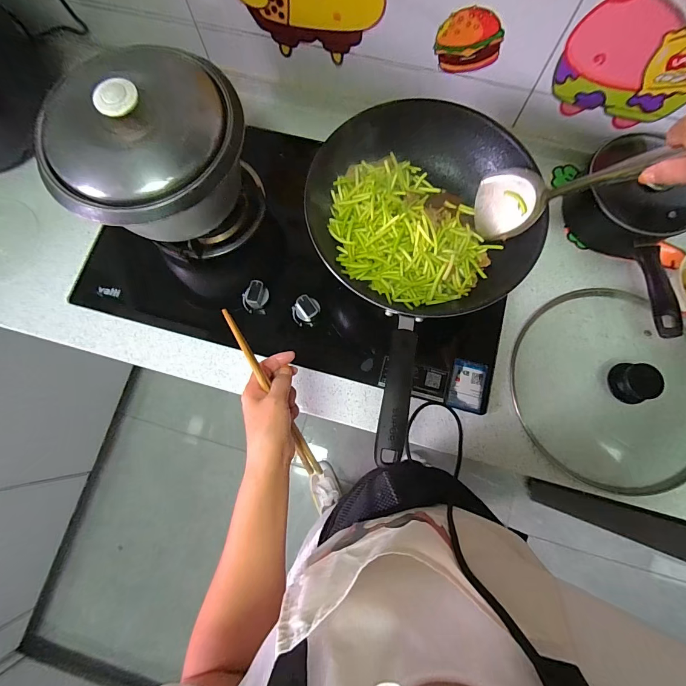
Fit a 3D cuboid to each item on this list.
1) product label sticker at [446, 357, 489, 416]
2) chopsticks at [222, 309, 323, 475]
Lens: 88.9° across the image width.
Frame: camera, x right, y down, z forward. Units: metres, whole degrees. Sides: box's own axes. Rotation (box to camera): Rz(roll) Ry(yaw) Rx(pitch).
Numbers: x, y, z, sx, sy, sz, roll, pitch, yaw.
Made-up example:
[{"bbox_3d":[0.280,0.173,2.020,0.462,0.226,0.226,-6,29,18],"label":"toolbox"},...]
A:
[{"bbox_3d":[0.209,0.070,0.577,0.062,0.008,0.084,13,77,4],"label":"product label sticker"},{"bbox_3d":[-0.079,0.071,0.411,0.016,0.013,0.244,-26,113,-5],"label":"chopsticks"}]

